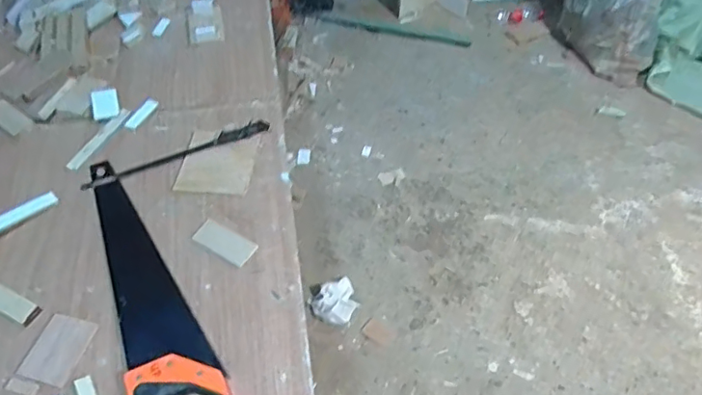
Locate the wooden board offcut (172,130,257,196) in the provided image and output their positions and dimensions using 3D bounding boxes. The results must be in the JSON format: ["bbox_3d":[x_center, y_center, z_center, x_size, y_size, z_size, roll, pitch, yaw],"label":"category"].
[{"bbox_3d":[-0.221,-0.060,0.929,0.118,0.011,0.128,6,51,6],"label":"wooden board offcut"}]

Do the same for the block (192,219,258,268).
[{"bbox_3d":[-0.188,0.066,0.829,0.096,0.009,0.043,27,56,20],"label":"block"}]

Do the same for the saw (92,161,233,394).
[{"bbox_3d":[-0.287,0.123,0.776,0.112,0.024,0.509,-22,54,-16],"label":"saw"}]

